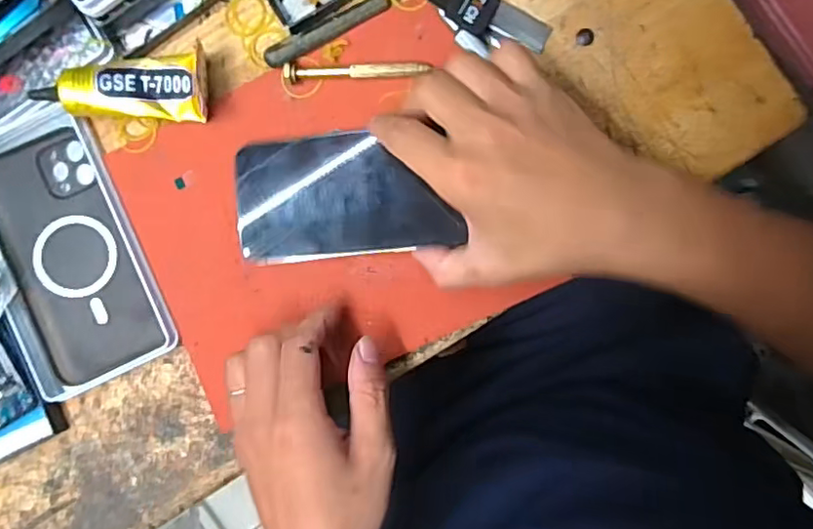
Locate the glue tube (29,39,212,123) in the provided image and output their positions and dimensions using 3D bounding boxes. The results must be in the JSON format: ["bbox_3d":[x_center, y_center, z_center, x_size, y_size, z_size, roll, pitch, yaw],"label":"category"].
[{"bbox_3d":[-0.189,-0.119,0.376,0.122,0.021,0.043,2,91,6],"label":"glue tube"}]

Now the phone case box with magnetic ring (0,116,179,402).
[{"bbox_3d":[-0.231,-0.007,0.388,0.098,0.011,0.177,-23,89,6],"label":"phone case box with magnetic ring"}]

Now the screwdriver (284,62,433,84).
[{"bbox_3d":[-0.032,-0.122,0.365,0.092,0.006,0.011,1,91,6],"label":"screwdriver"}]

